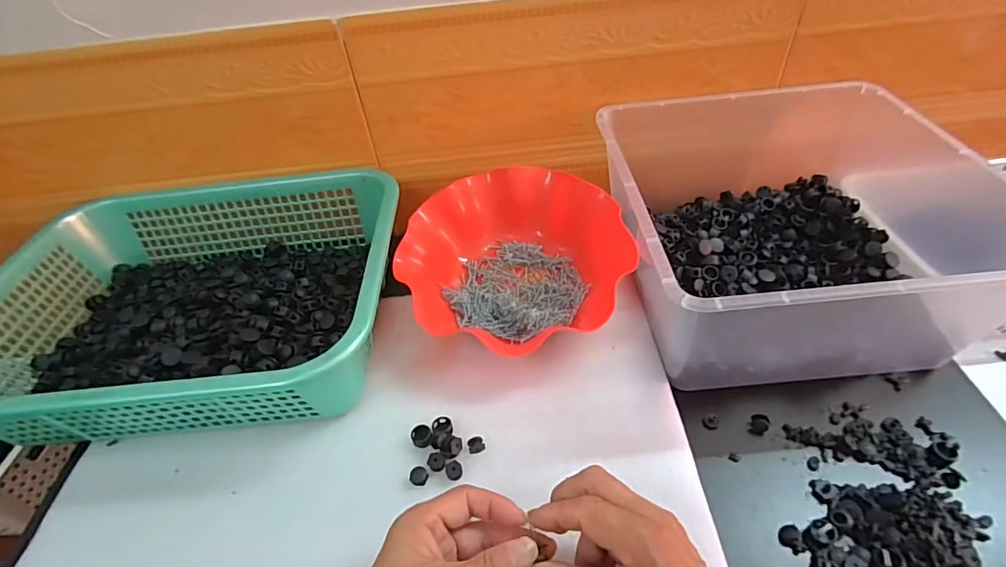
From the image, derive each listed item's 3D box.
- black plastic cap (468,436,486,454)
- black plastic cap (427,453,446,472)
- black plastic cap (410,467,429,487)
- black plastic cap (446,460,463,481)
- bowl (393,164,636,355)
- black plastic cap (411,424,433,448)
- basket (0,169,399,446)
[{"bbox_3d":[-0.022,0.131,0.402,0.013,0.009,0.011,-19,49,-12],"label":"black plastic cap"},{"bbox_3d":[-0.052,0.142,0.394,0.014,0.006,0.013,-3,47,3],"label":"black plastic cap"},{"bbox_3d":[-0.066,0.151,0.390,0.013,0.007,0.013,-3,47,3],"label":"black plastic cap"},{"bbox_3d":[-0.039,0.145,0.389,0.013,0.007,0.015,-19,49,-12],"label":"black plastic cap"},{"bbox_3d":[0.006,-0.030,0.508,0.212,0.071,0.198,-3,47,3],"label":"bowl"},{"bbox_3d":[-0.067,0.126,0.410,0.016,0.008,0.019,-19,49,-12],"label":"black plastic cap"},{"bbox_3d":[-0.293,0.004,0.483,0.373,0.096,0.287,-5,47,1],"label":"basket"}]

